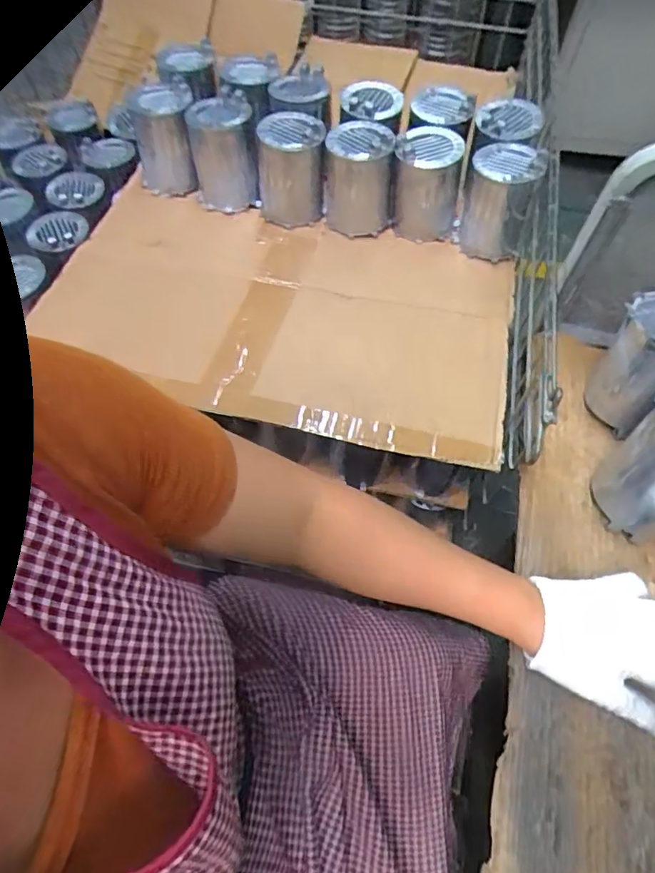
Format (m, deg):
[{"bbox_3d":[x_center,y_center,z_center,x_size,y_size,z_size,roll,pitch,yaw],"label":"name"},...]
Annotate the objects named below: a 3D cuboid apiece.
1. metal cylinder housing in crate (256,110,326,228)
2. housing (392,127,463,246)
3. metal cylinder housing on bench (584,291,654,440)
[{"bbox_3d":[-0.050,-0.376,0.738,0.092,0.120,0.089,2,61,1],"label":"metal cylinder housing in crate"},{"bbox_3d":[0.138,-0.351,0.728,0.092,0.117,0.085,12,62,7],"label":"housing"},{"bbox_3d":[0.335,-0.077,0.547,0.110,0.112,0.095,-39,68,-19],"label":"metal cylinder housing on bench"}]

